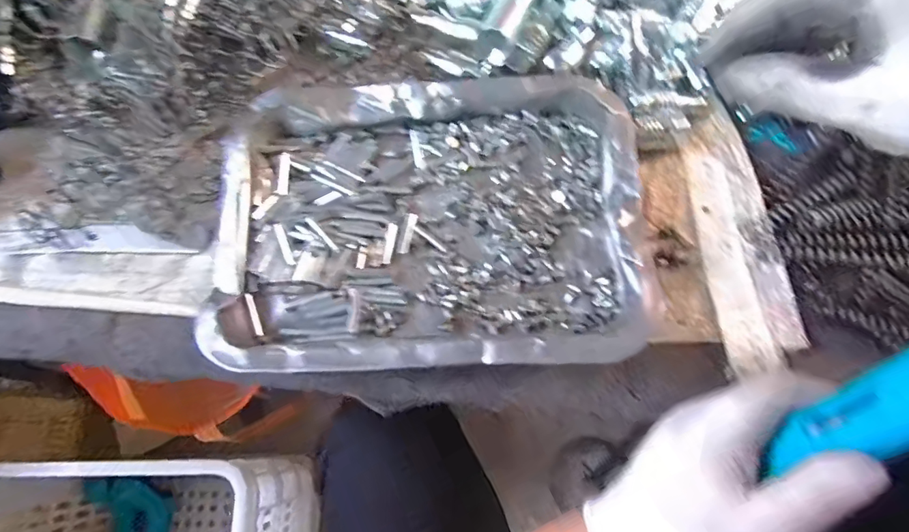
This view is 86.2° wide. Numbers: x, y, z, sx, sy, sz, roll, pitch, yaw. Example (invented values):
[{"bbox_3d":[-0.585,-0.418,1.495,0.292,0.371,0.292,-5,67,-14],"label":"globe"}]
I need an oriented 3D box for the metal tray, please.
[{"bbox_3d":[-0.018,-0.033,0.292,0.244,0.030,0.189,-2,71,1],"label":"metal tray"}]

